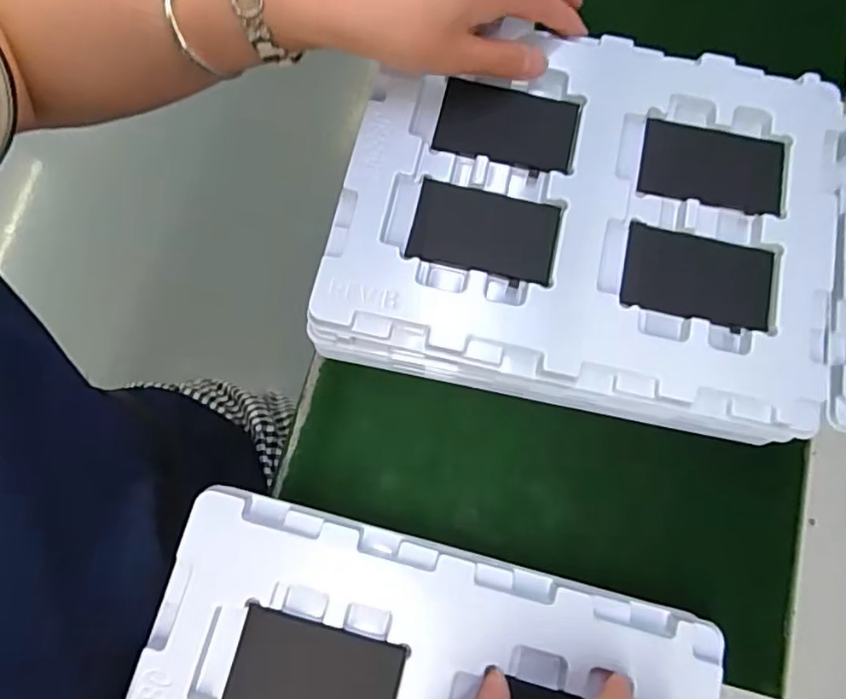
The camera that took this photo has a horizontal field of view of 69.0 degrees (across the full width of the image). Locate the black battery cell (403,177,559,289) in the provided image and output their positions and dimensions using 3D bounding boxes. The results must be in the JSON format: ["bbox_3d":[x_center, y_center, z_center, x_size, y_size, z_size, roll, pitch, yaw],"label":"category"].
[{"bbox_3d":[0.035,-0.067,0.348,0.079,0.008,0.052,13,75,3],"label":"black battery cell"}]

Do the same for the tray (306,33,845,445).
[{"bbox_3d":[0.095,-0.080,0.363,0.273,0.045,0.214,11,75,5],"label":"tray"}]

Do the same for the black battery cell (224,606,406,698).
[{"bbox_3d":[-0.054,0.163,0.302,0.079,0.005,0.050,14,75,3],"label":"black battery cell"}]

